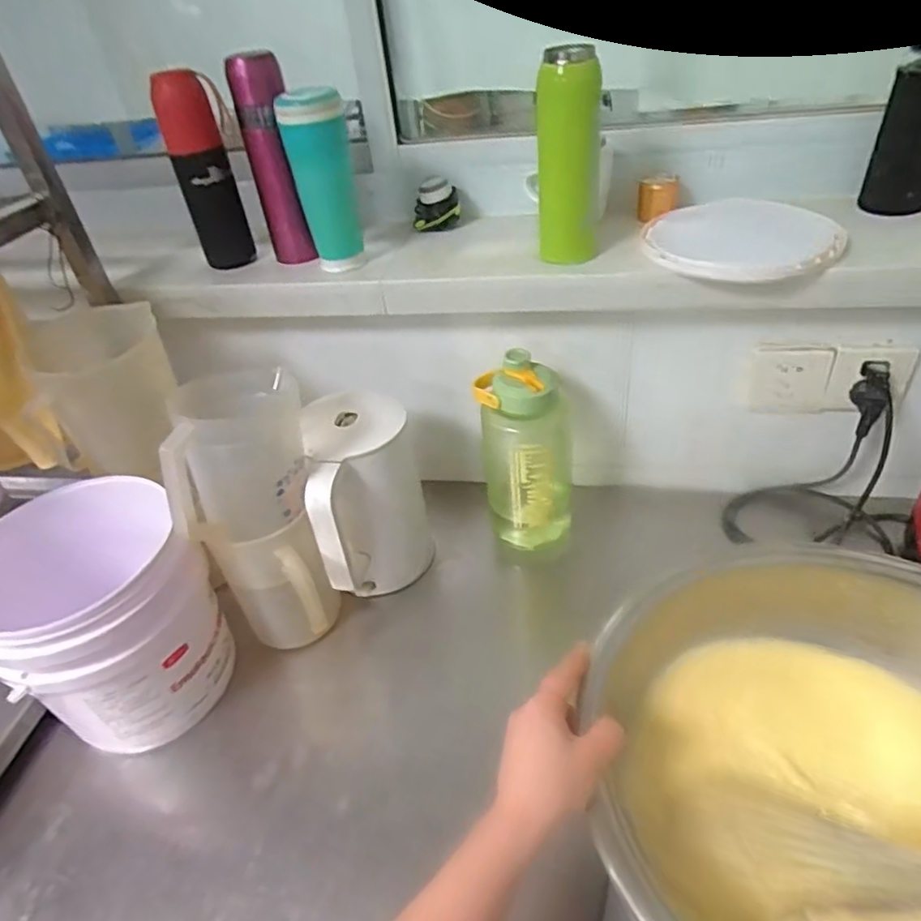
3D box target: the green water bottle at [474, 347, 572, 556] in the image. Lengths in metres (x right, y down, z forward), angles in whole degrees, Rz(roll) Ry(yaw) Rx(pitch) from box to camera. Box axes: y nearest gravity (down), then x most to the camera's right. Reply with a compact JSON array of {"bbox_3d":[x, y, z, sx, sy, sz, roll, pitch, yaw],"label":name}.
[{"bbox_3d":[0.082,0.003,0.816,0.118,0.269,0.090,4,40,14],"label":"green water bottle"}]

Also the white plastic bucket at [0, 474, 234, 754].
[{"bbox_3d":[-0.376,0.172,0.677,0.191,0.235,0.199,22,47,31],"label":"white plastic bucket"}]

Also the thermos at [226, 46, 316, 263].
[{"bbox_3d":[-0.226,-0.356,0.770,0.059,0.226,0.052,-16,40,-10],"label":"thermos"}]

